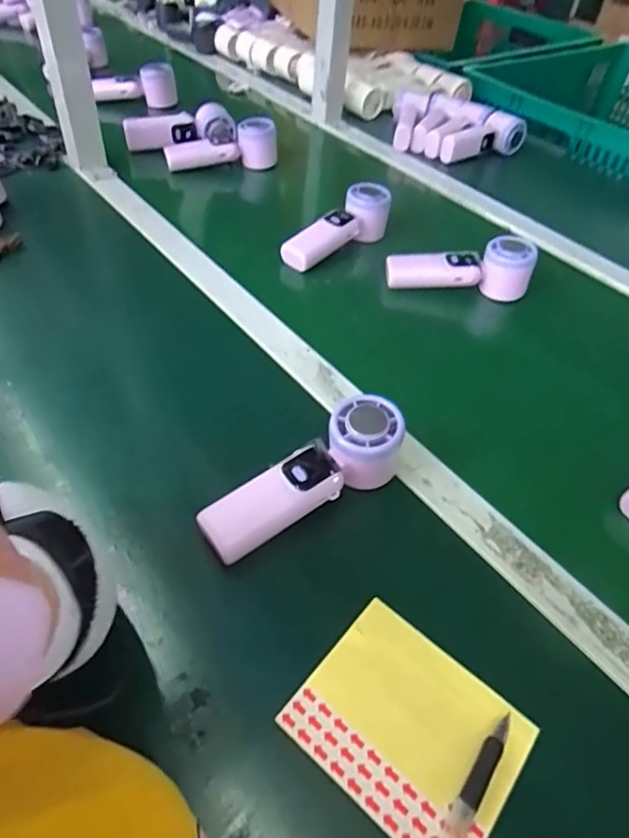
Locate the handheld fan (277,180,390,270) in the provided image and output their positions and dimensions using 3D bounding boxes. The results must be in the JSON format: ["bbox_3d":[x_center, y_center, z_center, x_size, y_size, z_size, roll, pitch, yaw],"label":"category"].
[{"bbox_3d":[0.030,-0.239,0.670,0.056,0.057,0.163,32,50,20],"label":"handheld fan"}]

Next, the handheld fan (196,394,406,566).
[{"bbox_3d":[-0.001,0.043,0.395,0.157,0.055,0.057,-27,57,-30],"label":"handheld fan"}]

